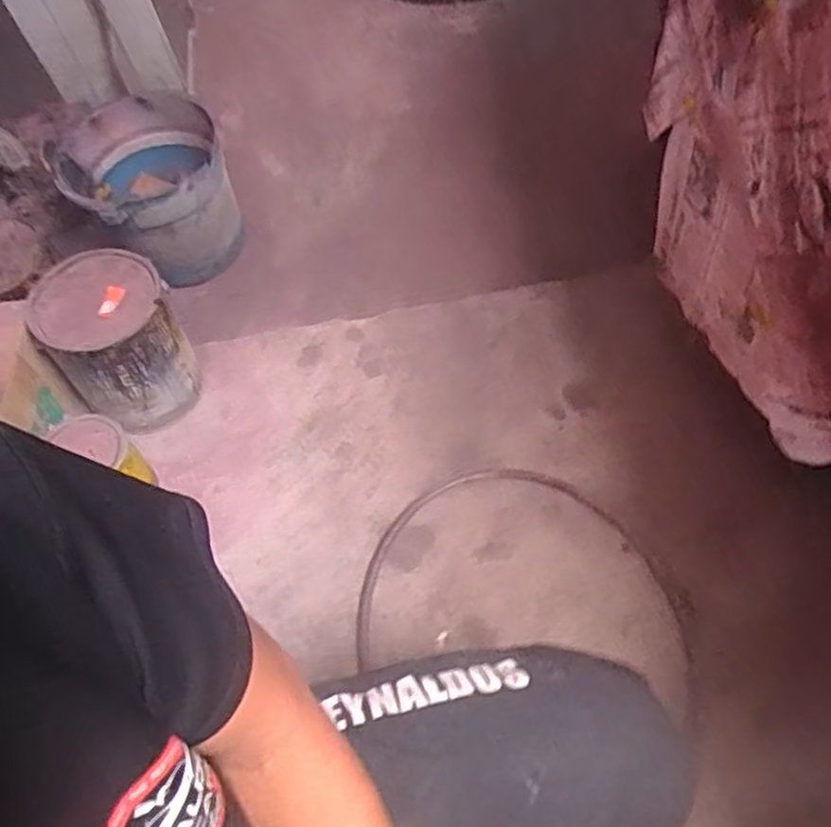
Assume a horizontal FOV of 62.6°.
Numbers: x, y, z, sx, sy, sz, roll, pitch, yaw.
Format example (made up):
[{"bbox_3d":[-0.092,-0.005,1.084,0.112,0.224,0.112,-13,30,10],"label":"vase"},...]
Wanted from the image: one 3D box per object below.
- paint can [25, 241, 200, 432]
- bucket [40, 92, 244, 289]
[{"bbox_3d":[-0.386,-0.092,0.901,0.148,0.187,0.155,-2,62,4],"label":"paint can"},{"bbox_3d":[-0.431,-0.353,1.145,0.245,0.233,0.241,-2,62,4],"label":"bucket"}]

